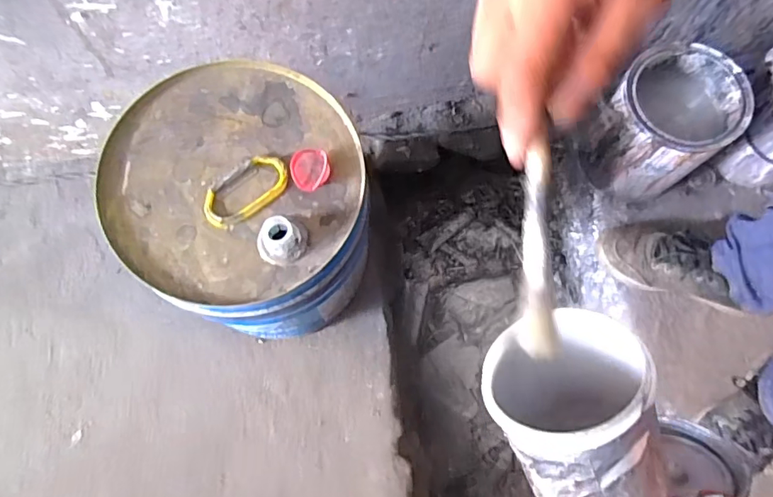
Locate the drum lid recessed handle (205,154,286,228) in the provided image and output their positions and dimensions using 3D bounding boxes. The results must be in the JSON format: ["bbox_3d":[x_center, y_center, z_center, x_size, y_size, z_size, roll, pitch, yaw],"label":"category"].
[{"bbox_3d":[-0.139,-0.058,0.486,0.089,0.012,0.048,-42,78,-10],"label":"drum lid recessed handle"}]

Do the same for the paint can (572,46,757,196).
[{"bbox_3d":[0.413,-0.173,0.745,0.161,0.172,0.145,-9,75,-2],"label":"paint can"}]

